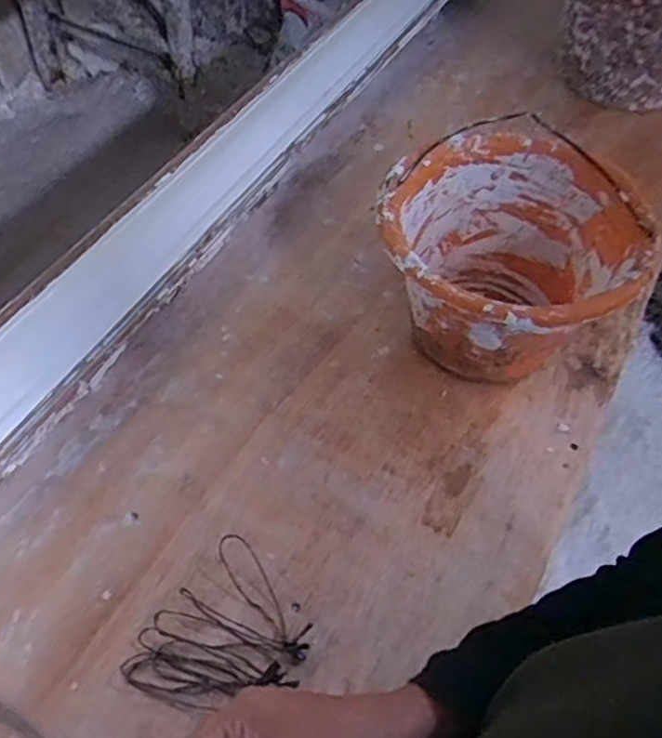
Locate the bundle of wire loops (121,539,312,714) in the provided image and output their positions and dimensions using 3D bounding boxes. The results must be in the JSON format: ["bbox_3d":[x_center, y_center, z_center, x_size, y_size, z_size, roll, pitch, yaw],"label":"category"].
[{"bbox_3d":[-0.086,0.218,0.560,0.110,0.016,0.133,35,59,21],"label":"bundle of wire loops"}]

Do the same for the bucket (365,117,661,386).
[{"bbox_3d":[0.167,-0.090,0.701,0.239,0.174,0.236,2,53,-2],"label":"bucket"}]

